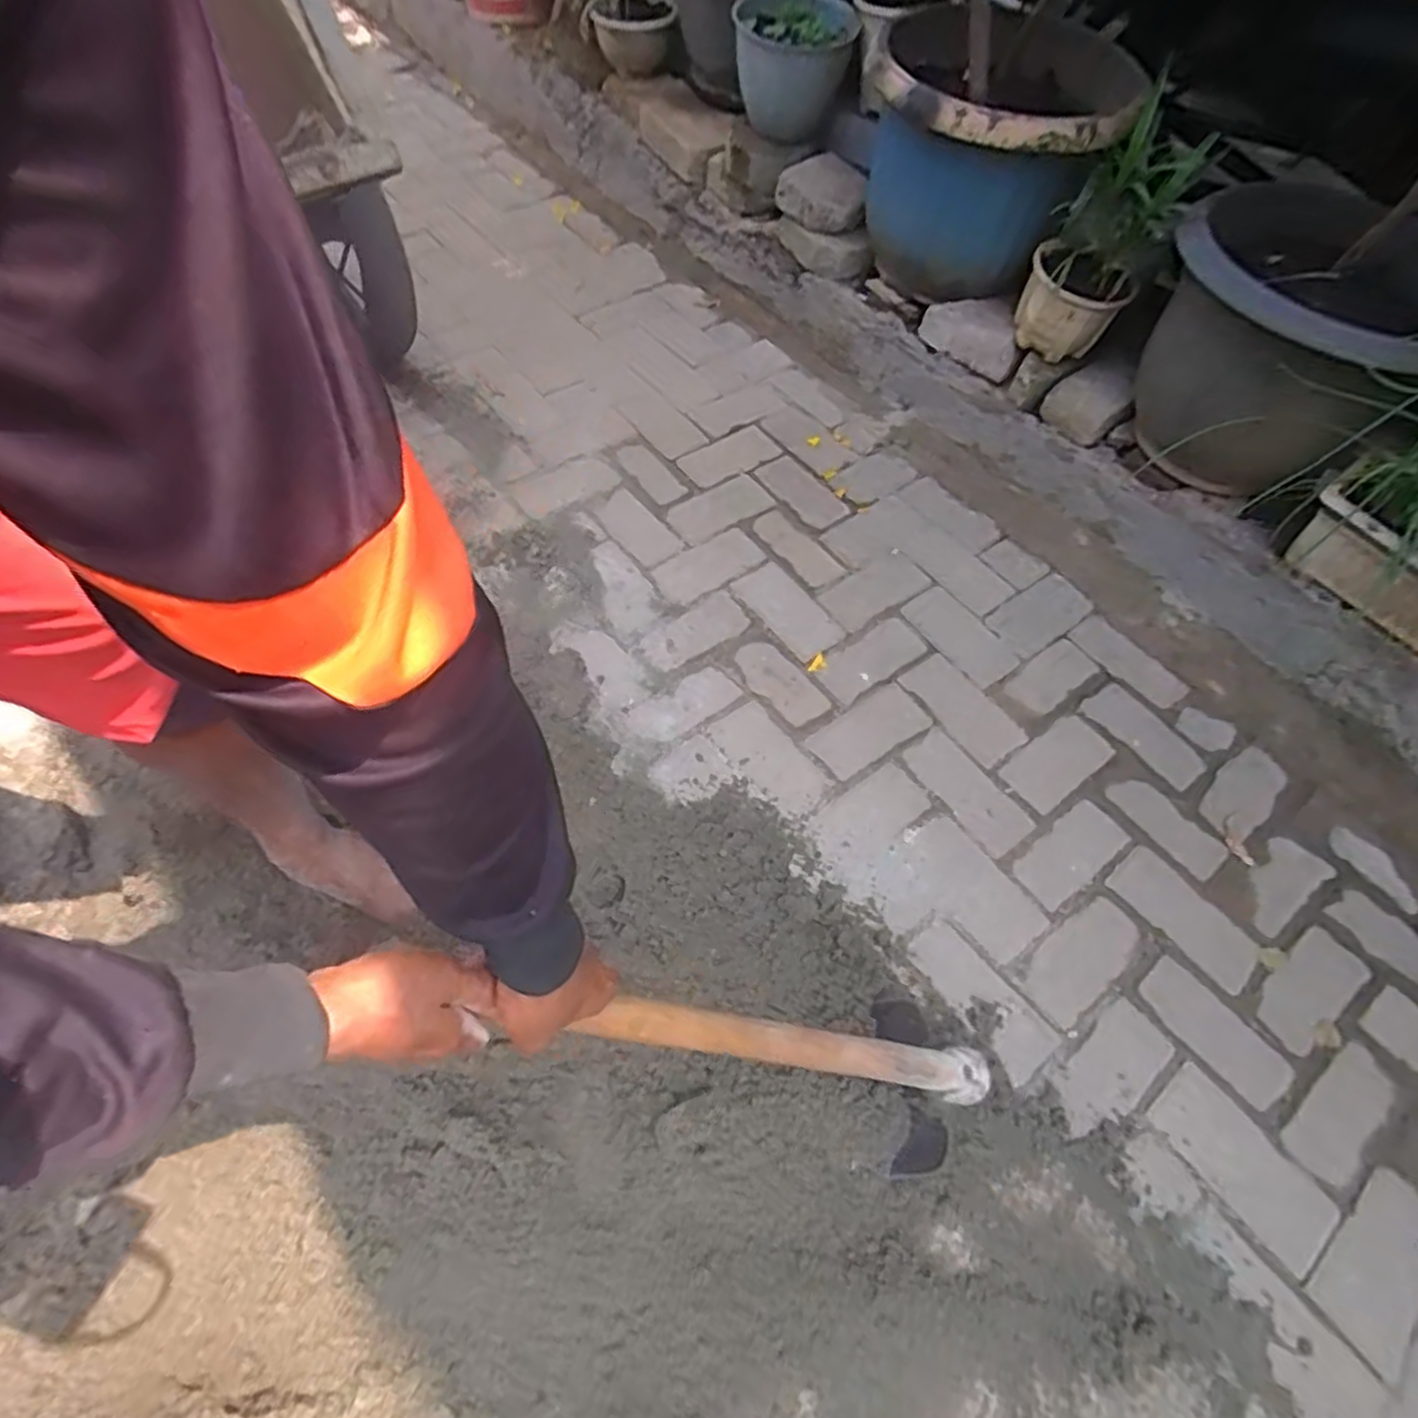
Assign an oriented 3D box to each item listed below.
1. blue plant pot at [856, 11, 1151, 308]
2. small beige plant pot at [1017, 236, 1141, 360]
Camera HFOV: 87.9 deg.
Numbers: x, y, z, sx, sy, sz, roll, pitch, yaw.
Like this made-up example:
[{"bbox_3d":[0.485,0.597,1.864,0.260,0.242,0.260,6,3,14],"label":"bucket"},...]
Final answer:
[{"bbox_3d":[0.500,-1.000,1.369,0.431,0.380,0.458,1,58,-1],"label":"blue plant pot"},{"bbox_3d":[0.653,-0.733,1.324,0.170,0.146,0.166,3,57,-5],"label":"small beige plant pot"}]

